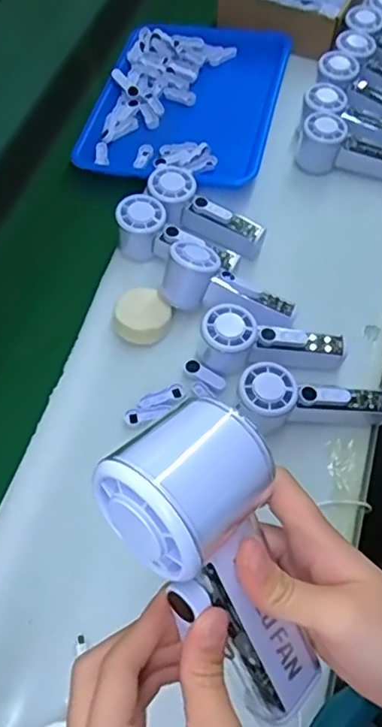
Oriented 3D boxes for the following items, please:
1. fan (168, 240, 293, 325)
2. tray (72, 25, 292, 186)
[{"bbox_3d":[0.045,-0.092,0.636,0.145,0.053,0.068,16,62,8],"label":"fan"},{"bbox_3d":[-0.004,-0.385,0.836,0.249,0.028,0.328,12,62,6],"label":"tray"}]

